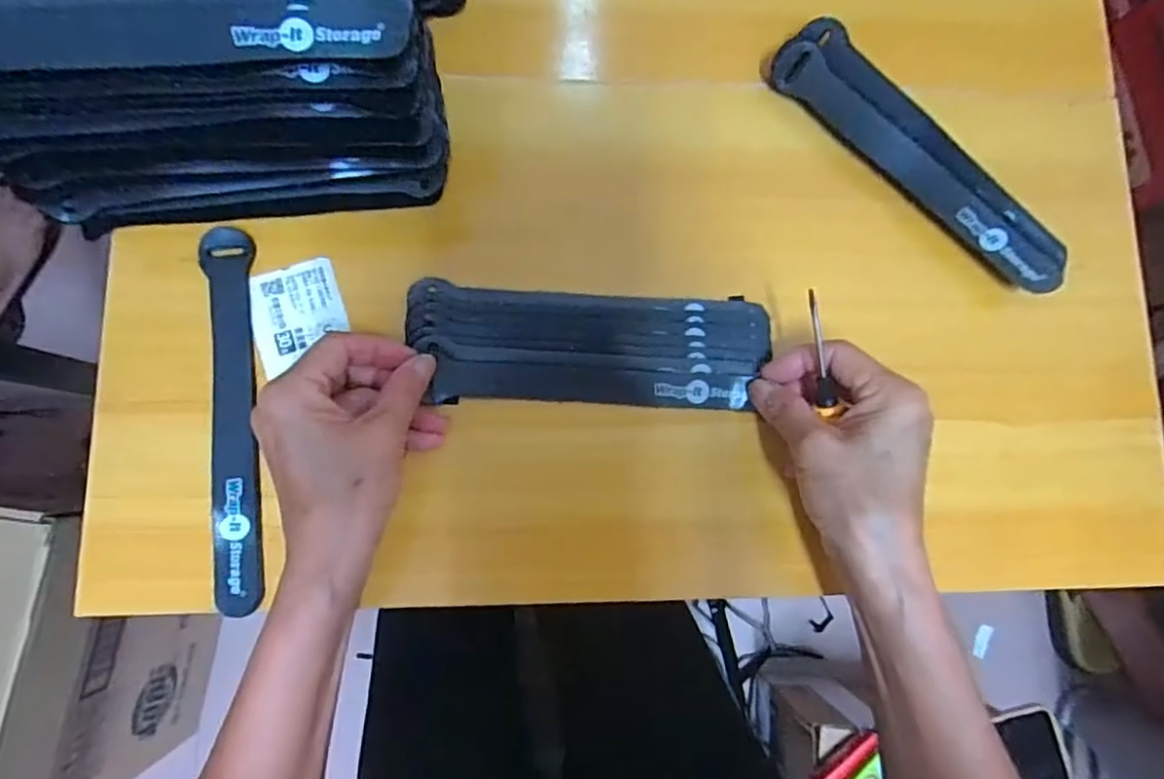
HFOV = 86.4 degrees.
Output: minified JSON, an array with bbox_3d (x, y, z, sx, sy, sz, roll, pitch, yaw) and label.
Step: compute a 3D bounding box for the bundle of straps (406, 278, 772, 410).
[{"bbox_3d":[0.005,-0.024,0.343,0.194,0.017,0.062,3,83,-3],"label":"bundle of straps"}]

